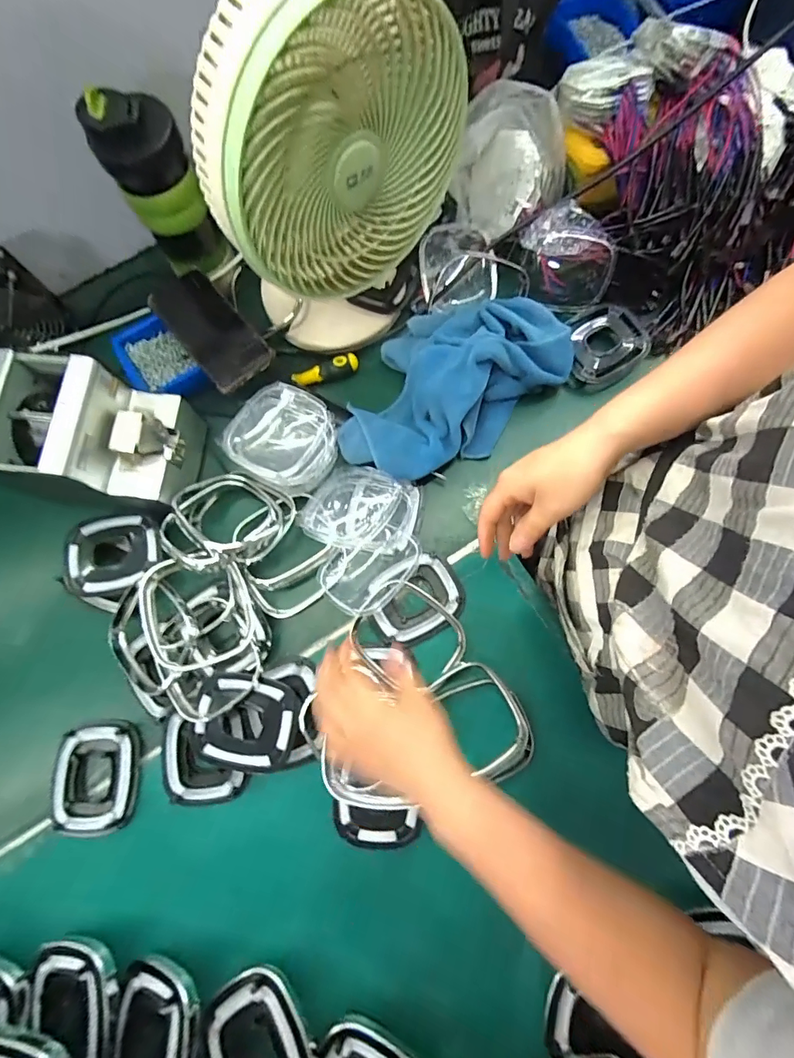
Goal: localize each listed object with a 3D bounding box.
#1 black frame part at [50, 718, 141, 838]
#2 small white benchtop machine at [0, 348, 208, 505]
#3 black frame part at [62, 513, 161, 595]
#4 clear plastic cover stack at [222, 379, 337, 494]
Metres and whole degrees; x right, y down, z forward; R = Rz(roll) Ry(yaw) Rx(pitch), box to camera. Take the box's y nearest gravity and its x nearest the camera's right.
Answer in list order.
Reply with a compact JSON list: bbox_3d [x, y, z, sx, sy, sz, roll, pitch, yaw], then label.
[{"bbox_3d":[-0.332,0.271,0.496,0.089,0.022,0.107,-3,79,1],"label":"black frame part"},{"bbox_3d":[-0.331,-0.102,0.488,0.181,0.111,0.131,5,79,2],"label":"small white benchtop machine"},{"bbox_3d":[-0.327,0.028,0.530,0.109,0.026,0.091,-7,79,0],"label":"black frame part"},{"bbox_3d":[-0.131,-0.106,0.527,0.116,0.050,0.110,24,80,6],"label":"clear plastic cover stack"}]

